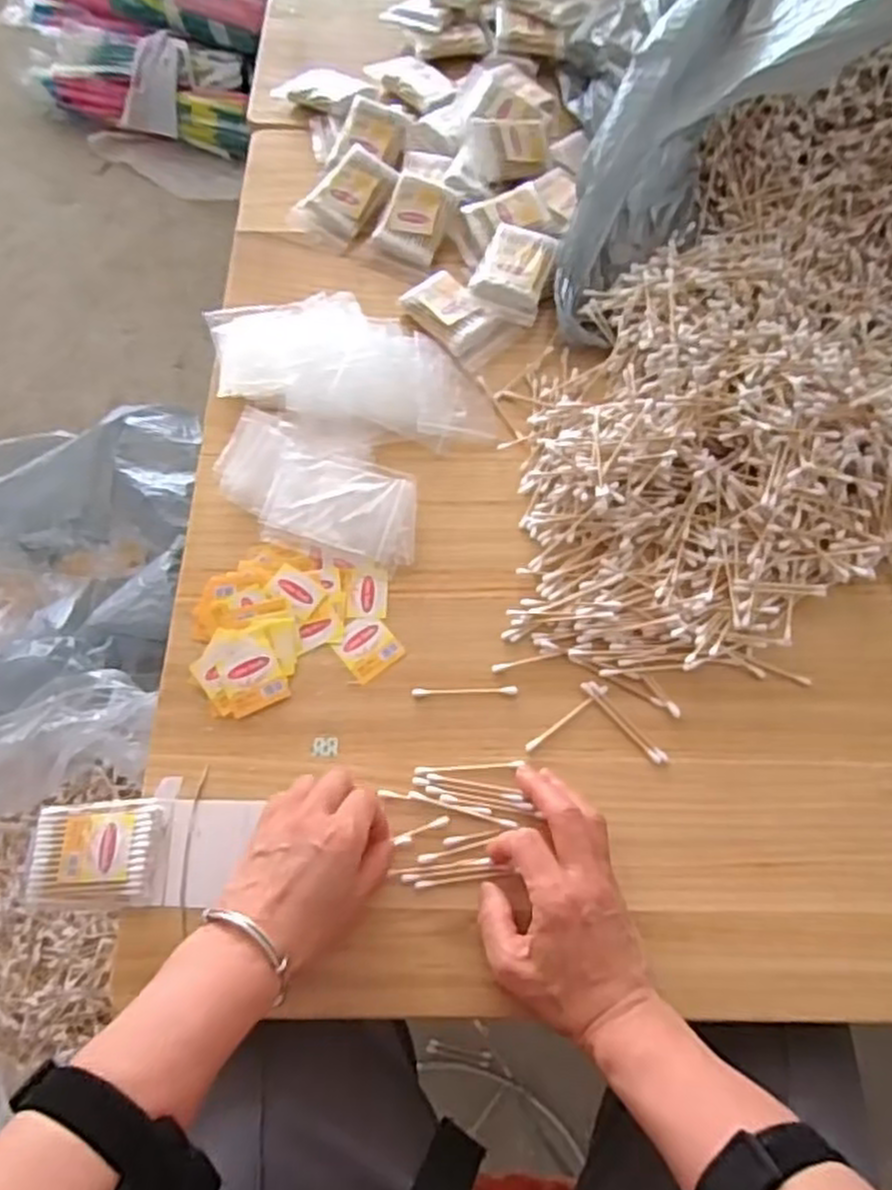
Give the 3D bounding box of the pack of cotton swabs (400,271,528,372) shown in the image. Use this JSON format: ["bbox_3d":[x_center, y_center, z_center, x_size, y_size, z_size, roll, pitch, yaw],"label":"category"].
[{"bbox_3d":[0.010,-0.217,0.608,0.088,0.014,0.052,39,69,15],"label":"pack of cotton swabs"}]

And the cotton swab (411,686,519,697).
[{"bbox_3d":[0.012,0.062,0.496,0.067,0.004,0.006,-1,64,-3],"label":"cotton swab"}]

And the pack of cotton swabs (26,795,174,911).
[{"bbox_3d":[-0.201,0.149,0.447,0.076,0.014,0.059,-1,64,-3],"label":"pack of cotton swabs"}]

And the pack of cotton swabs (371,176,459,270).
[{"bbox_3d":[-0.026,-0.310,0.643,0.052,0.018,0.069,19,95,6],"label":"pack of cotton swabs"}]

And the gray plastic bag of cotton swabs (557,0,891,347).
[{"bbox_3d":[0.288,-0.383,0.587,0.427,0.185,0.356,-8,67,-4],"label":"gray plastic bag of cotton swabs"}]

